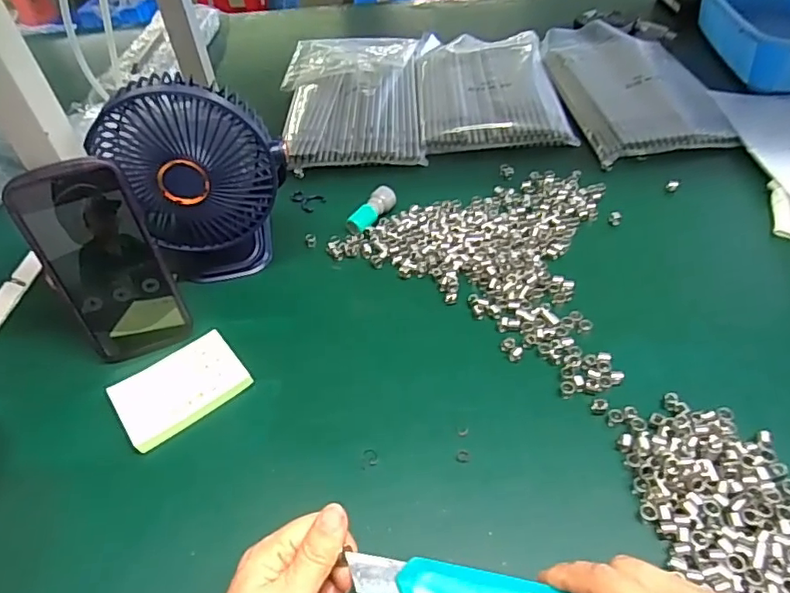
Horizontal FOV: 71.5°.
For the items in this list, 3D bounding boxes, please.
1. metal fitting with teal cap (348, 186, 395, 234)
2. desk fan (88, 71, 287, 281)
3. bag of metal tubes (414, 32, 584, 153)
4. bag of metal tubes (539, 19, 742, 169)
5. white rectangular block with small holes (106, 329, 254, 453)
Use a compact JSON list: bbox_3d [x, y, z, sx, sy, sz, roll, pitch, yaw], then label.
[{"bbox_3d":[-0.023,-0.089,0.574,0.023,0.022,0.062,24,53,27],"label":"metal fitting with teal cap"},{"bbox_3d":[-0.167,-0.095,0.488,0.135,0.181,0.089,-24,47,-17],"label":"desk fan"},{"bbox_3d":[0.123,-0.294,0.754,0.180,0.024,0.308,-3,45,4],"label":"bag of metal tubes"},{"bbox_3d":[0.308,-0.287,0.730,0.181,0.026,0.324,-7,45,0],"label":"bag of metal tubes"},{"bbox_3d":[-0.170,0.072,0.438,0.095,0.011,0.070,-33,50,-24],"label":"white rectangular block with small holes"}]

